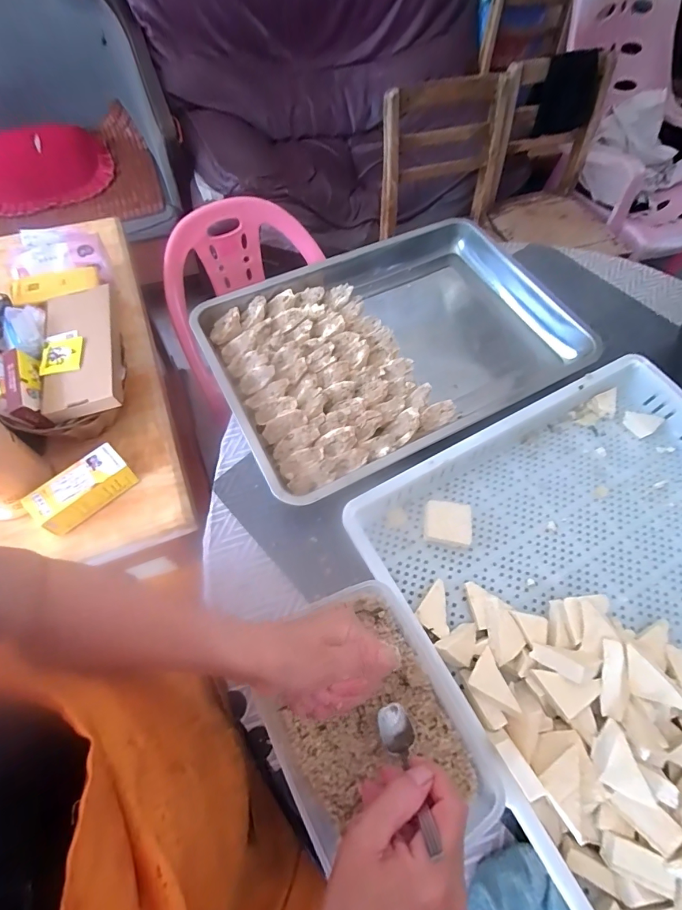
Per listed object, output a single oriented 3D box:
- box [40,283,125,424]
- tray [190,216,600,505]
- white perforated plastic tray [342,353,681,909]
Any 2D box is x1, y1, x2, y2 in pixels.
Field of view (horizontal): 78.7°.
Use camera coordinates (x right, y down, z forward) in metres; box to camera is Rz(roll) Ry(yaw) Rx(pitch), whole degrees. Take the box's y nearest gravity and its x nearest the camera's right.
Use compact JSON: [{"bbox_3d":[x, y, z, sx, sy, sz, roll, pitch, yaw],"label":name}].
[{"bbox_3d":[-0.403,-0.168,0.649,0.112,0.038,0.242,-12,63,-6],"label":"box"},{"bbox_3d":[0.092,-0.167,0.613,0.538,0.055,0.345,-27,66,-14],"label":"tray"},{"bbox_3d":[0.312,0.146,0.439,0.466,0.061,0.465,-27,66,-13],"label":"white perforated plastic tray"}]

